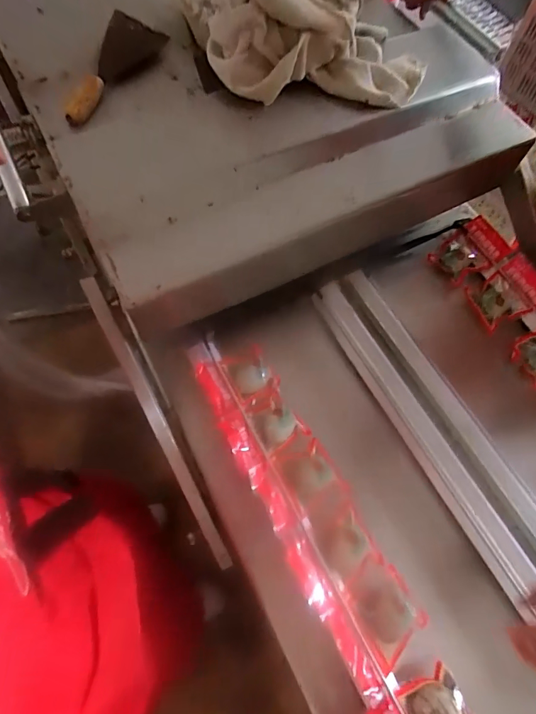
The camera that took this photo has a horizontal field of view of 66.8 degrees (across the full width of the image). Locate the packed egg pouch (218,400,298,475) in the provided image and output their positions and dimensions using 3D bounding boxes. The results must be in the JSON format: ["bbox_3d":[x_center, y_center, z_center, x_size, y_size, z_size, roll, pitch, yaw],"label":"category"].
[{"bbox_3d":[-0.010,0.106,0.573,0.097,0.050,0.078,-27,70,-13],"label":"packed egg pouch"}]

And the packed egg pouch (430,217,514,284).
[{"bbox_3d":[0.350,-0.180,0.700,0.103,0.050,0.091,-39,73,-17],"label":"packed egg pouch"}]

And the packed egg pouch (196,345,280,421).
[{"bbox_3d":[-0.040,0.036,0.598,0.102,0.037,0.085,-27,70,-13],"label":"packed egg pouch"}]

